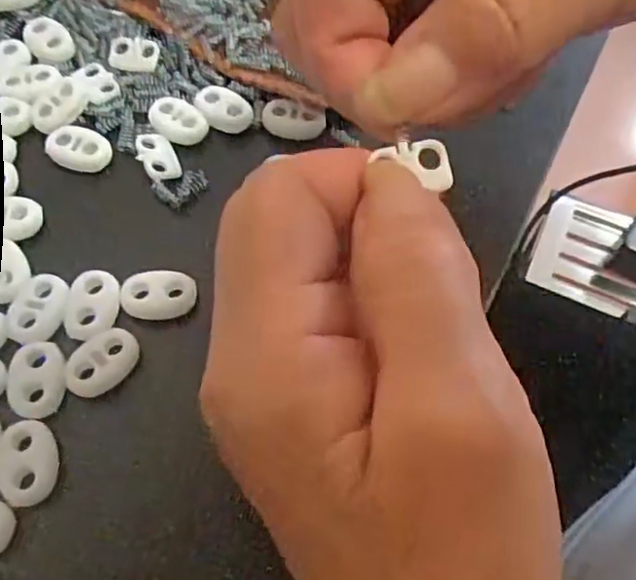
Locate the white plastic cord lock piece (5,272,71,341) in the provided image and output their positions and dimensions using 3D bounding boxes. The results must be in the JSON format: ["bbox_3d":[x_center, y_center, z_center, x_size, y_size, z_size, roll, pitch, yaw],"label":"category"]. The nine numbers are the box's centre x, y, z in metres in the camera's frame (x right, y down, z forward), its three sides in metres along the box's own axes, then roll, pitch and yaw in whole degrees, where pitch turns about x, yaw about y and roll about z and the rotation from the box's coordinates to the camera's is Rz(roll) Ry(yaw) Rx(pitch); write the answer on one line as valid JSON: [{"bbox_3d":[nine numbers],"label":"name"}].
[{"bbox_3d":[-0.083,0.004,0.195,0.016,0.004,0.022,7,62,2],"label":"white plastic cord lock piece"}]

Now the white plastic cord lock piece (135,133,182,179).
[{"bbox_3d":[-0.055,-0.046,0.226,0.013,0.004,0.019,-21,65,-13],"label":"white plastic cord lock piece"}]

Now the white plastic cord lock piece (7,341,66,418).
[{"bbox_3d":[-0.080,0.025,0.186,0.015,0.004,0.022,-11,63,-8],"label":"white plastic cord lock piece"}]

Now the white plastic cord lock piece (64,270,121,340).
[{"bbox_3d":[-0.068,0.004,0.198,0.015,0.004,0.022,-4,63,-4],"label":"white plastic cord lock piece"}]

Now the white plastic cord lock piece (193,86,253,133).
[{"bbox_3d":[-0.034,-0.066,0.236,0.025,0.004,0.015,33,66,14],"label":"white plastic cord lock piece"}]

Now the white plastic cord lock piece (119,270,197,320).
[{"bbox_3d":[-0.049,0.001,0.200,0.022,0.004,0.014,2,62,-1],"label":"white plastic cord lock piece"}]

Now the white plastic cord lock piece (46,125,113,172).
[{"bbox_3d":[-0.083,-0.049,0.226,0.022,0.004,0.014,13,63,4],"label":"white plastic cord lock piece"}]

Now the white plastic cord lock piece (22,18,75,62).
[{"bbox_3d":[-0.103,-0.096,0.251,0.014,0.004,0.024,-37,70,-19],"label":"white plastic cord lock piece"}]

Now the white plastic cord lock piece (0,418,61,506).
[{"bbox_3d":[-0.077,0.044,0.174,0.015,0.004,0.022,-5,63,-5],"label":"white plastic cord lock piece"}]

